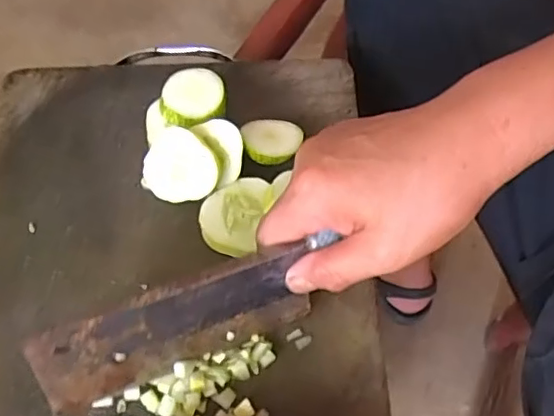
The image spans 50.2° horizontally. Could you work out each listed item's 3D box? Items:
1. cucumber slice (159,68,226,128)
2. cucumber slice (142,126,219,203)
[{"bbox_3d":[-0.060,-0.077,0.421,0.046,0.014,0.044,1,61,-2],"label":"cucumber slice"},{"bbox_3d":[-0.066,-0.027,0.402,0.049,0.008,0.048,2,105,6],"label":"cucumber slice"}]

